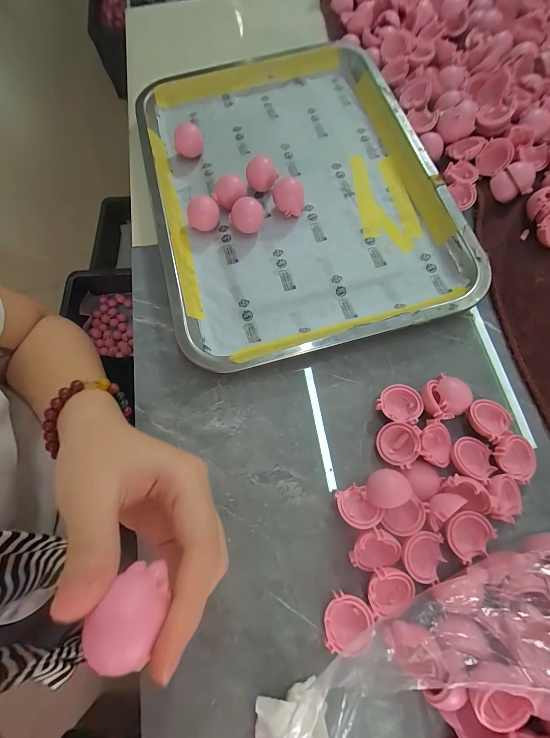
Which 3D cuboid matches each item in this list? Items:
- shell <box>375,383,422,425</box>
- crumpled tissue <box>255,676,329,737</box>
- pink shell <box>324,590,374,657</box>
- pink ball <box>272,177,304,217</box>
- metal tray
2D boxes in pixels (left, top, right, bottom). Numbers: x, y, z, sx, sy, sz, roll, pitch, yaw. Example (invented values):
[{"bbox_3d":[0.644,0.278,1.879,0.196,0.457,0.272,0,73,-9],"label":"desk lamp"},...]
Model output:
[{"bbox_3d":[0.093,0.026,0.232,0.029,0.018,0.029,-1,72,2],"label":"shell"},{"bbox_3d":[0.009,0.205,0.178,0.043,0.012,0.035,-16,72,-3],"label":"crumpled tissue"},{"bbox_3d":[0.045,0.157,0.191,0.028,0.015,0.032,6,72,4],"label":"pink shell"},{"bbox_3d":[0.013,-0.161,0.289,0.028,0.026,0.028,-1,72,2],"label":"pink ball"},{"bbox_3d":[0.013,-0.184,0.298,0.256,0.029,0.362,-14,72,-2],"label":"metal tray"}]

